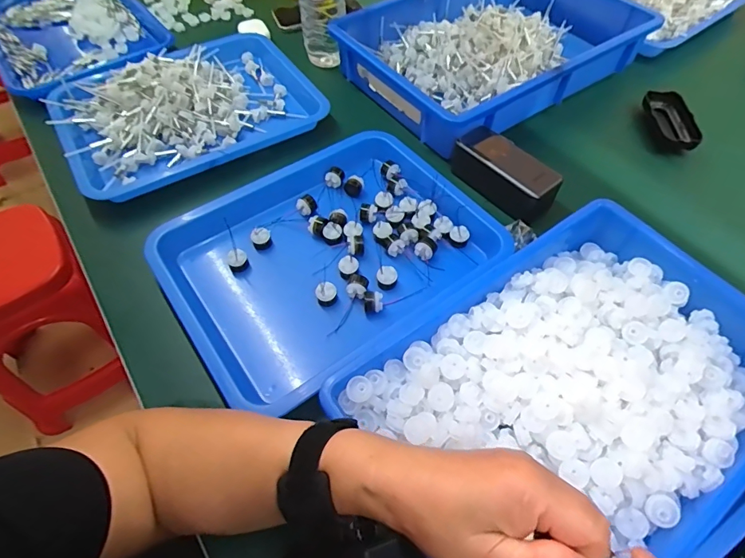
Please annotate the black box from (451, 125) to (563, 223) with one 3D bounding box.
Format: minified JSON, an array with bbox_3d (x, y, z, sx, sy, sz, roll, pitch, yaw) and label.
[{"bbox_3d":[0.163,-0.133,0.552,0.066,0.046,0.134,-31,62,-19],"label":"black box"}]

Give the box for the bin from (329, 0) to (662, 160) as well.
[{"bbox_3d":[0.189,-0.372,0.703,0.438,0.065,0.303,-34,63,-21],"label":"bin"}]

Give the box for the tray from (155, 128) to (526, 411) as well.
[{"bbox_3d":[-0.050,-0.034,0.496,0.336,0.059,0.281,-31,62,-19],"label":"tray"}]

